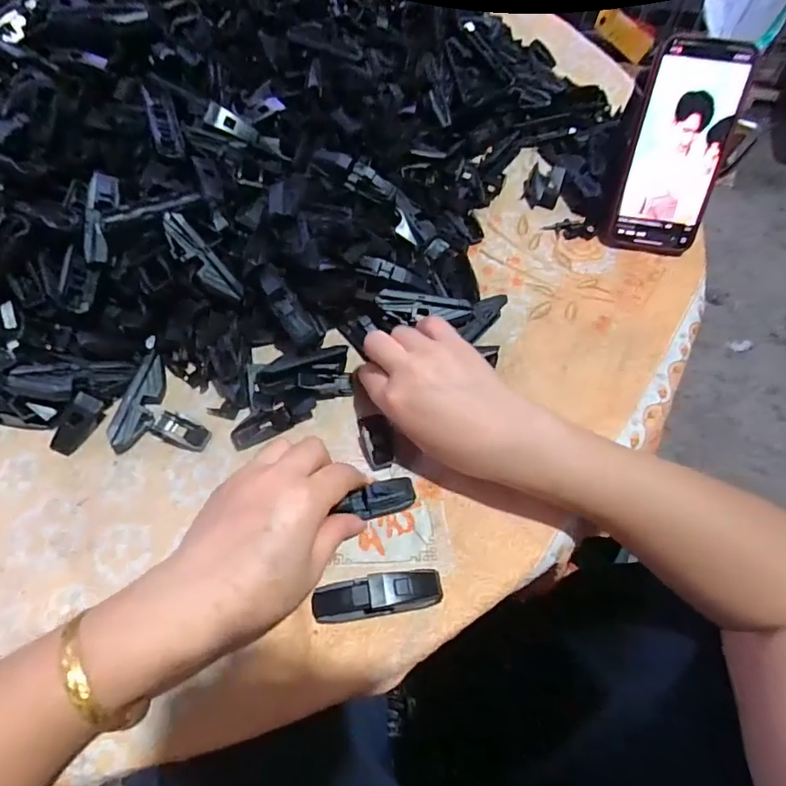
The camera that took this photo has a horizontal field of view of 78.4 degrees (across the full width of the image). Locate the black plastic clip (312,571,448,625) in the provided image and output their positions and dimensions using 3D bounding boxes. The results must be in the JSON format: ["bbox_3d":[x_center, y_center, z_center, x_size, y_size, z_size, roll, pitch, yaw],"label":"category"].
[{"bbox_3d":[-0.008,0.116,0.278,0.075,0.017,0.021,-9,61,-6],"label":"black plastic clip"}]

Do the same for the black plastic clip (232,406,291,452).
[{"bbox_3d":[-0.092,0.024,0.336,0.041,0.009,0.016,-27,65,-15],"label":"black plastic clip"}]

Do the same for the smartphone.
[{"bbox_3d":[0.237,-0.201,0.404,0.075,0.155,0.013,12,27,10],"label":"smartphone"}]

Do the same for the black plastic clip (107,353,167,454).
[{"bbox_3d":[-0.175,0.006,0.339,0.018,0.019,0.071,11,61,5],"label":"black plastic clip"}]

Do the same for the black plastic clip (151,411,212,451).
[{"bbox_3d":[-0.148,0.027,0.338,0.040,0.005,0.019,22,63,11],"label":"black plastic clip"}]

